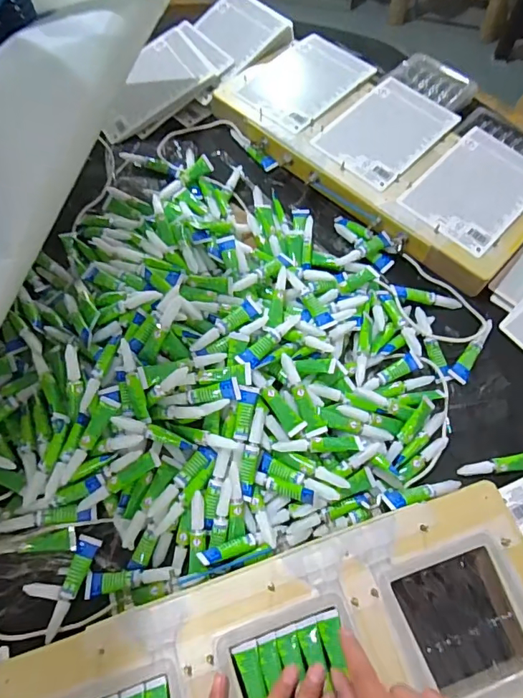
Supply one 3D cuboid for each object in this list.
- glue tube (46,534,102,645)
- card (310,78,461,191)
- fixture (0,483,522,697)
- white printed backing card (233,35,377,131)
[{"bbox_3d":[-0.163,0.199,0.394,0.018,0.007,0.080,18,67,6],"label":"glue tube"},{"bbox_3d":[0.159,-0.278,0.593,0.117,0.006,0.169,40,71,15],"label":"card"},{"bbox_3d":[0.028,0.248,0.350,0.419,0.017,0.168,-16,68,-9],"label":"fixture"},{"bbox_3d":[0.058,-0.358,0.625,0.113,0.008,0.161,40,71,14],"label":"white printed backing card"}]

